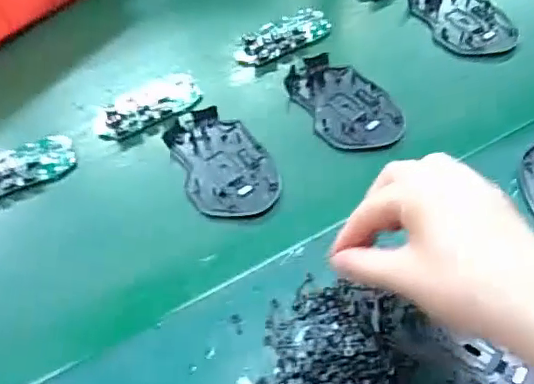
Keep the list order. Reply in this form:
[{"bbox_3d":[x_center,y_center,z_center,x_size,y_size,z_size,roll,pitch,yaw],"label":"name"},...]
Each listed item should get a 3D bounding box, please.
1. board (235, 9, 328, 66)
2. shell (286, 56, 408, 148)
[{"bbox_3d":[0.016,-0.153,0.556,0.096,0.011,0.041,-32,59,-16],"label":"board"},{"bbox_3d":[0.068,-0.082,0.504,0.071,0.010,0.116,-24,57,-11],"label":"shell"}]

